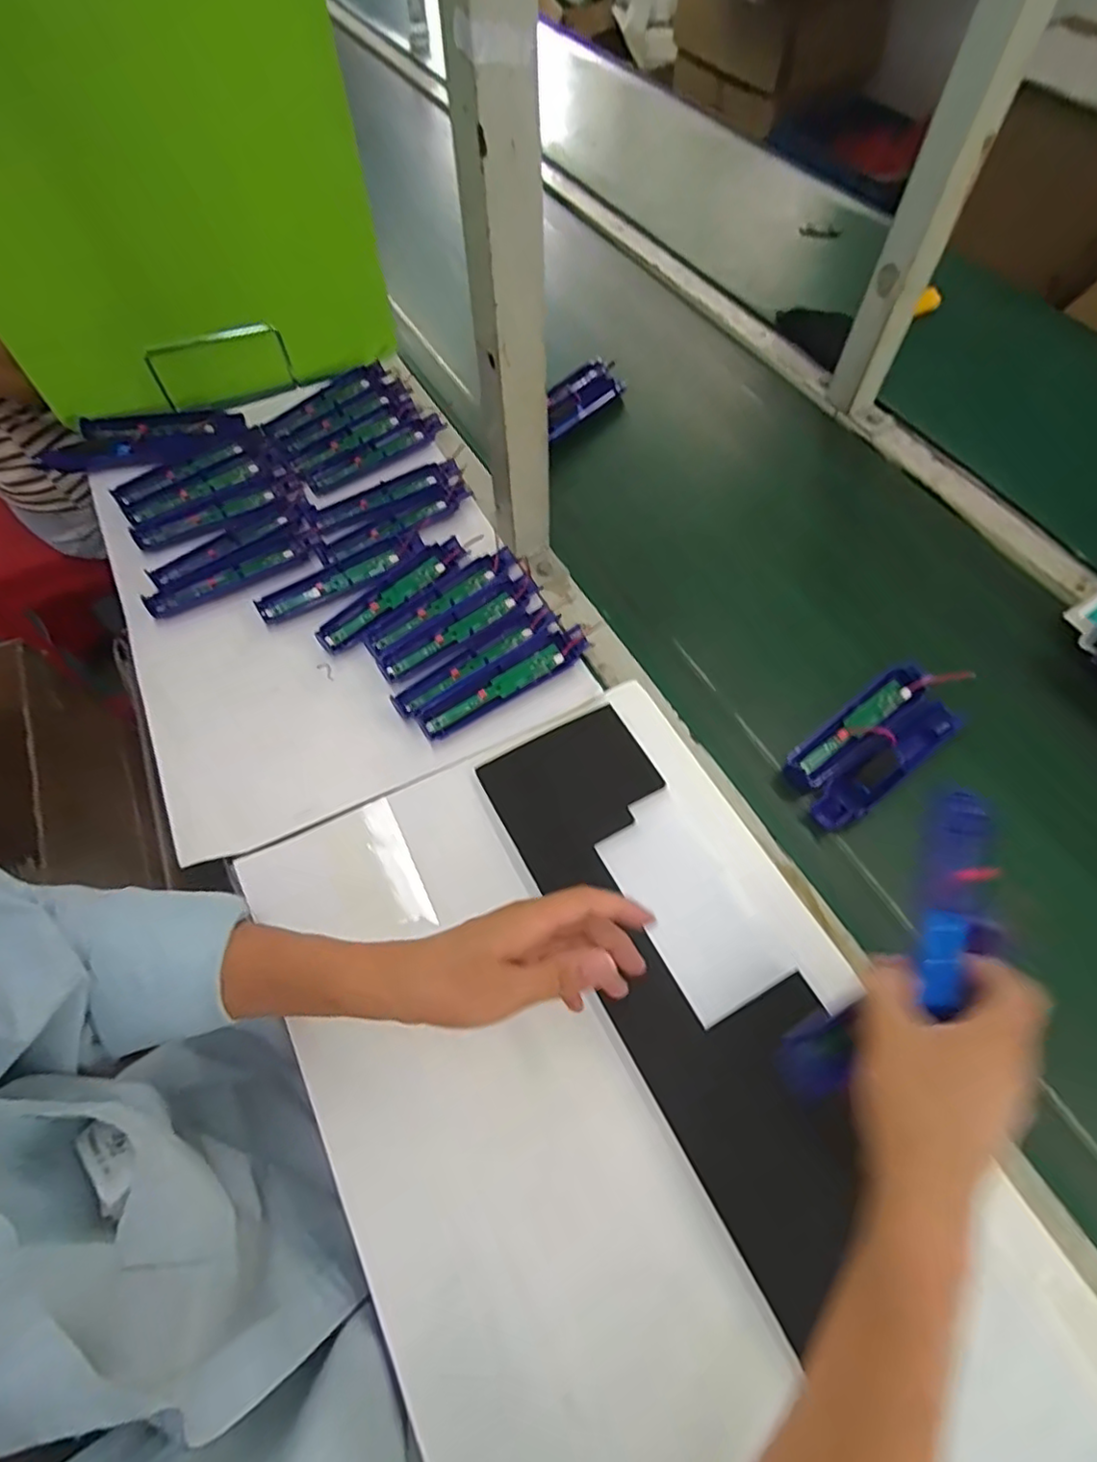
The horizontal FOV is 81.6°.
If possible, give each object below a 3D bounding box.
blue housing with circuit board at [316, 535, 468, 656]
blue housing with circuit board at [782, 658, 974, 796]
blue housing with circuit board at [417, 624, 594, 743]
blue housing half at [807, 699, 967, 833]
[{"bbox_3d":[-0.146,-0.130,0.605,0.037,0.012,0.162,37,68,20],"label":"blue housing with circuit board"},{"bbox_3d":[0.278,-0.010,0.554,0.180,0.029,0.040,-32,64,-16],"label":"blue housing with circuit board"},{"bbox_3d":[-0.036,-0.043,0.555,0.162,0.016,0.033,-33,64,-16],"label":"blue housing with circuit board"},{"bbox_3d":[0.284,0.028,0.532,0.164,0.013,0.035,-34,65,-17],"label":"blue housing half"}]

